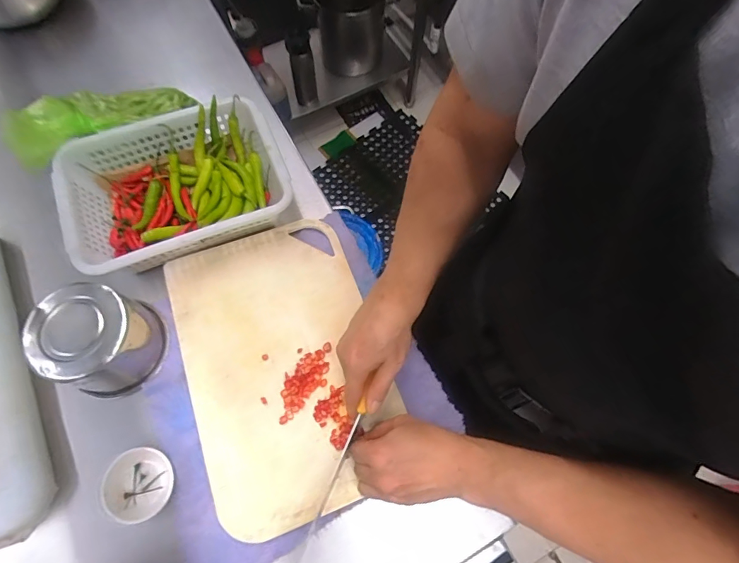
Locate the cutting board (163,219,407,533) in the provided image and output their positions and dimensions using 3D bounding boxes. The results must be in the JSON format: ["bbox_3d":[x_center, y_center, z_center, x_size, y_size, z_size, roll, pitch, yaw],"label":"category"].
[{"bbox_3d":[-0.104,0.093,0.517,0.224,0.020,0.339,-19,70,-8],"label":"cutting board"}]

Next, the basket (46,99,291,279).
[{"bbox_3d":[-0.244,-0.116,0.558,0.265,0.082,0.186,-23,71,-9],"label":"basket"}]

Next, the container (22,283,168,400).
[{"bbox_3d":[-0.305,0.066,0.487,0.102,0.095,0.102,0,69,-1],"label":"container"}]

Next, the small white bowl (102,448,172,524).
[{"bbox_3d":[-0.251,0.220,0.462,0.065,0.020,0.070,0,69,-1],"label":"small white bowl"}]

